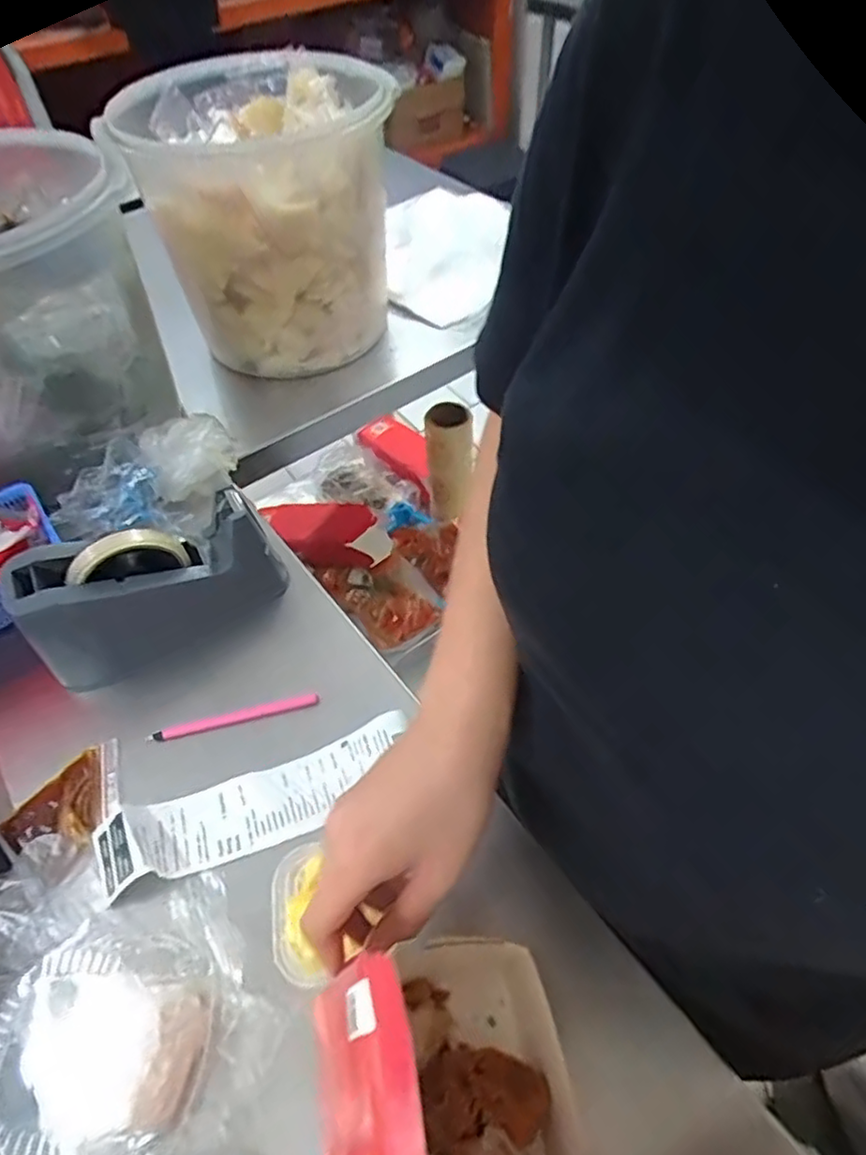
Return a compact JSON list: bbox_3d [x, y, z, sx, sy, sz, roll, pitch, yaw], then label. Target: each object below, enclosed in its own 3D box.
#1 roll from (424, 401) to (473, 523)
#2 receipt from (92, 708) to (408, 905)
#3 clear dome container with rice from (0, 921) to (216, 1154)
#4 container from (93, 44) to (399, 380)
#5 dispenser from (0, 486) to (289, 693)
[{"bbox_3d":[0.034,-0.235,1.389,0.096,0.269,0.074,-30,56,-19],"label":"roll"},{"bbox_3d":[-0.126,0.161,0.473,0.228,0.022,0.053,-18,53,-11],"label":"receipt"},{"bbox_3d":[-0.183,0.261,0.368,0.101,0.073,0.115,1,52,4],"label":"clear dome container with rice"},{"bbox_3d":[-0.209,-0.435,0.787,0.268,0.247,0.310,-27,56,-17],"label":"container"},{"bbox_3d":[-0.233,0.005,0.556,0.197,0.113,0.096,-32,57,-20],"label":"dispenser"}]

